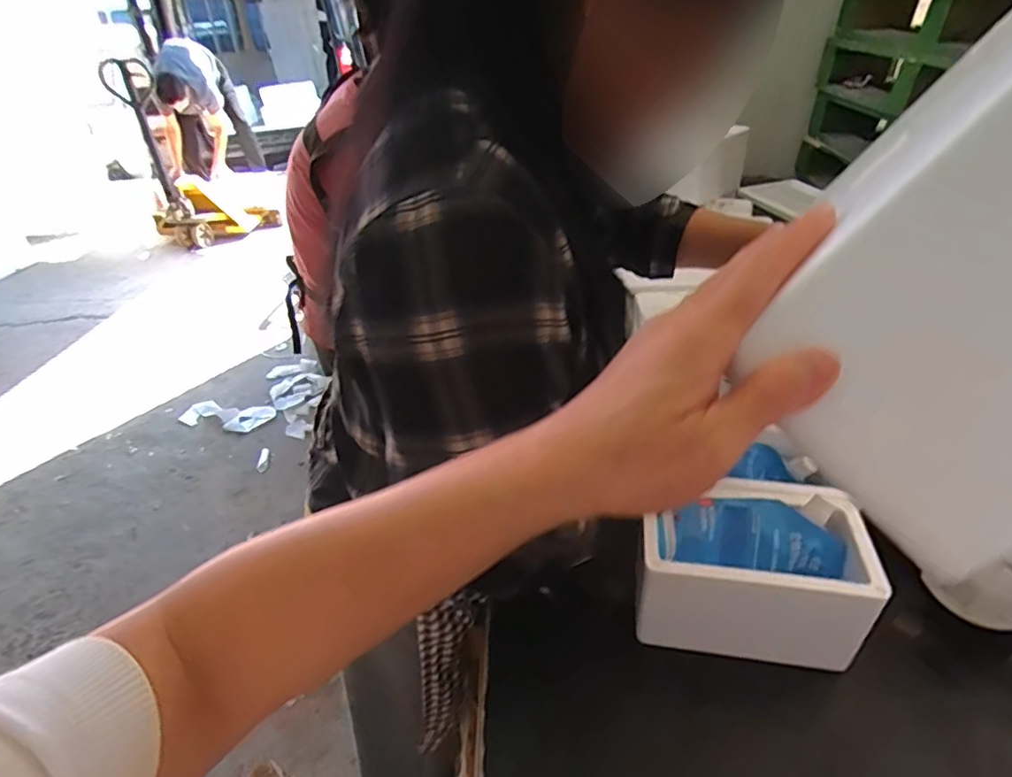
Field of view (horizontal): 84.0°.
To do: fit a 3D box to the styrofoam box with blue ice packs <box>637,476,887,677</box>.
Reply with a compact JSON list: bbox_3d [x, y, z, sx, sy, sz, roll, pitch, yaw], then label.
[{"bbox_3d":[0.263,0.200,0.625,0.222,0.134,0.146,4,37,10],"label":"styrofoam box with blue ice packs"}]

